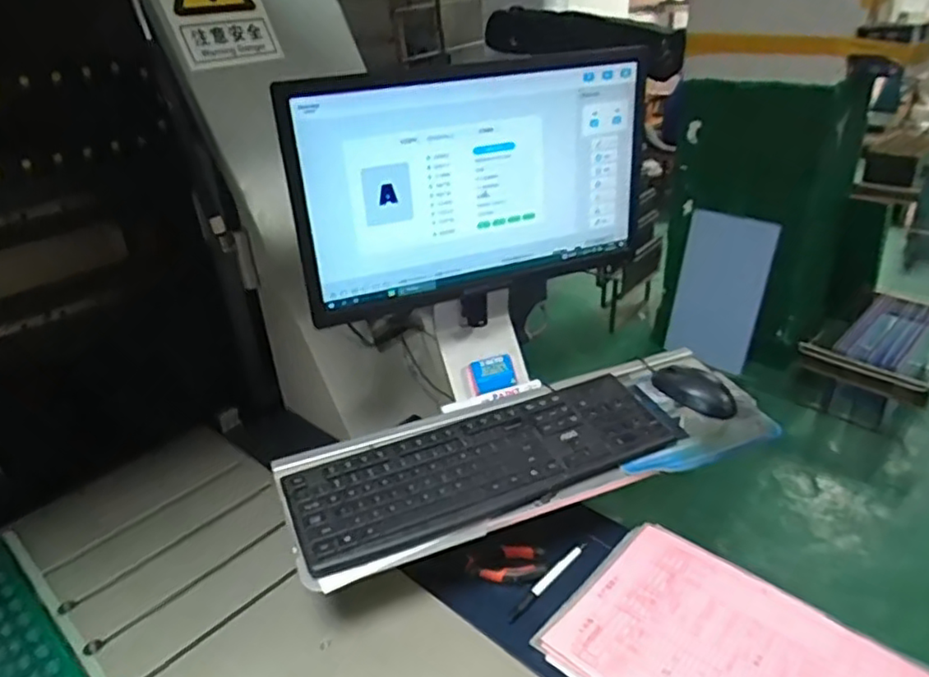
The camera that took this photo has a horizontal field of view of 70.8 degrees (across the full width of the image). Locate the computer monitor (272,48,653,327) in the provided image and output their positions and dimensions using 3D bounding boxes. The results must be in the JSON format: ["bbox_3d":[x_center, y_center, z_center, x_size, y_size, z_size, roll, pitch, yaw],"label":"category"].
[{"bbox_3d":[0.026,-0.189,0.767,0.443,0.244,0.035,-14,31,-19],"label":"computer monitor"}]

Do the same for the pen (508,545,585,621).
[{"bbox_3d":[0.094,0.270,0.736,0.014,0.006,0.136,23,39,40],"label":"pen"}]

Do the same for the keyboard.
[{"bbox_3d":[0.032,0.137,0.763,0.460,0.034,0.154,-17,31,-21],"label":"keyboard"}]

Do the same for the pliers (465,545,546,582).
[{"bbox_3d":[0.048,0.260,0.756,0.089,0.006,0.044,-4,29,2],"label":"pliers"}]

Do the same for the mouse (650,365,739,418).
[{"bbox_3d":[0.304,0.066,0.862,0.051,0.031,0.110,-25,35,-33],"label":"mouse"}]

